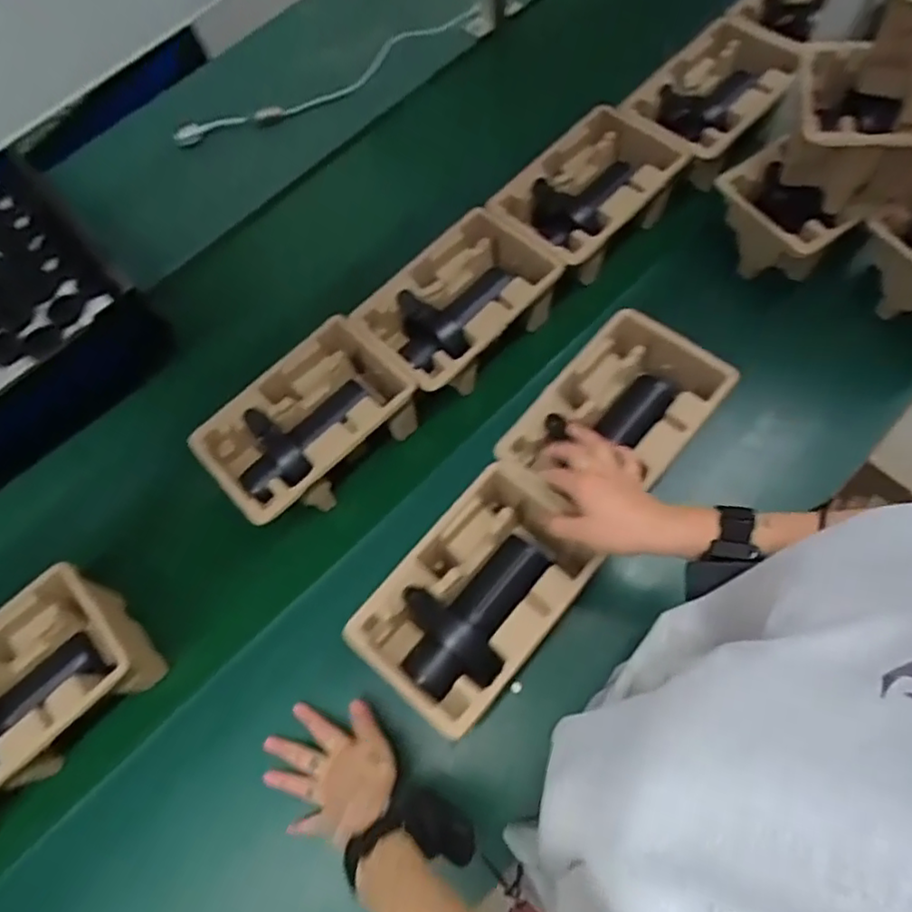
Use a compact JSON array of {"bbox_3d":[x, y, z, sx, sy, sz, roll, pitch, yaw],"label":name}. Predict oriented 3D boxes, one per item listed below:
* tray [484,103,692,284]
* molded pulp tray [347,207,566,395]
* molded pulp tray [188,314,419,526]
[{"bbox_3d":[0.167,-0.332,0.803,0.221,0.078,0.149,-43,75,-11],"label":"tray"},{"bbox_3d":[0.002,-0.181,0.765,0.152,0.082,0.220,42,78,14],"label":"molded pulp tray"},{"bbox_3d":[-0.167,-0.032,0.723,0.151,0.089,0.230,41,77,14],"label":"molded pulp tray"}]

